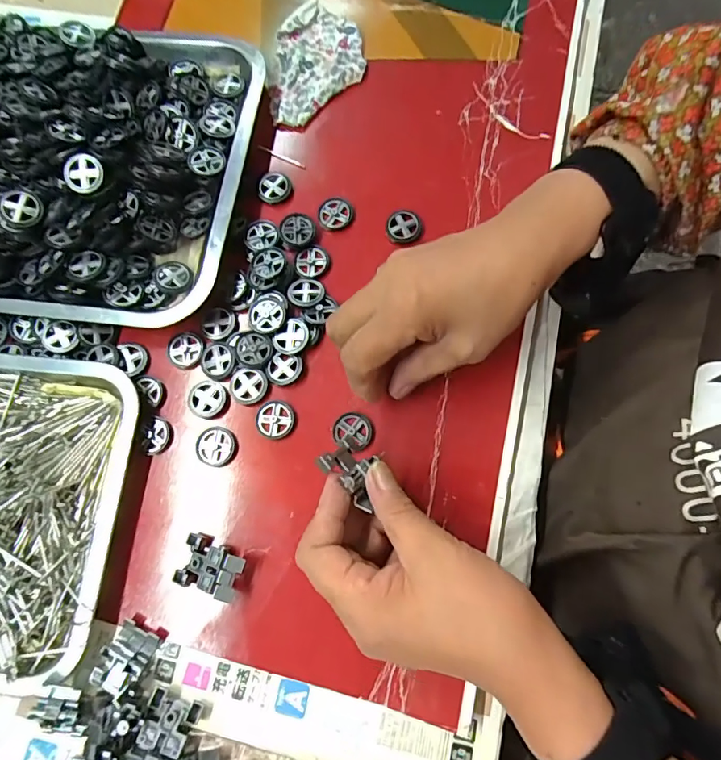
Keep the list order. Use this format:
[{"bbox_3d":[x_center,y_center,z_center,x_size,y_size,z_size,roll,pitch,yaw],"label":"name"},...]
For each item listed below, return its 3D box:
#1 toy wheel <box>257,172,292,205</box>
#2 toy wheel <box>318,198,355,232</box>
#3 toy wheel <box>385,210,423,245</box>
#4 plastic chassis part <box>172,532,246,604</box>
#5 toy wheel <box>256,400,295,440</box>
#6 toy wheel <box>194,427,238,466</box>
[{"bbox_3d":[-0.069,-0.155,0.387,0.026,0.006,0.027,-1,74,3],"label":"toy wheel"},{"bbox_3d":[-0.019,-0.130,0.377,0.027,0.004,0.025,1,75,4],"label":"toy wheel"},{"bbox_3d":[0.033,-0.117,0.370,0.028,0.005,0.026,-1,74,3],"label":"toy wheel"},{"bbox_3d":[-0.097,0.121,0.311,0.043,0.019,0.031,16,76,8],"label":"plastic chassis part"},{"bbox_3d":[-0.060,0.028,0.341,0.027,0.004,0.027,-1,74,3],"label":"toy wheel"},{"bbox_3d":[-0.101,0.047,0.338,0.028,0.004,0.027,-1,74,3],"label":"toy wheel"}]

